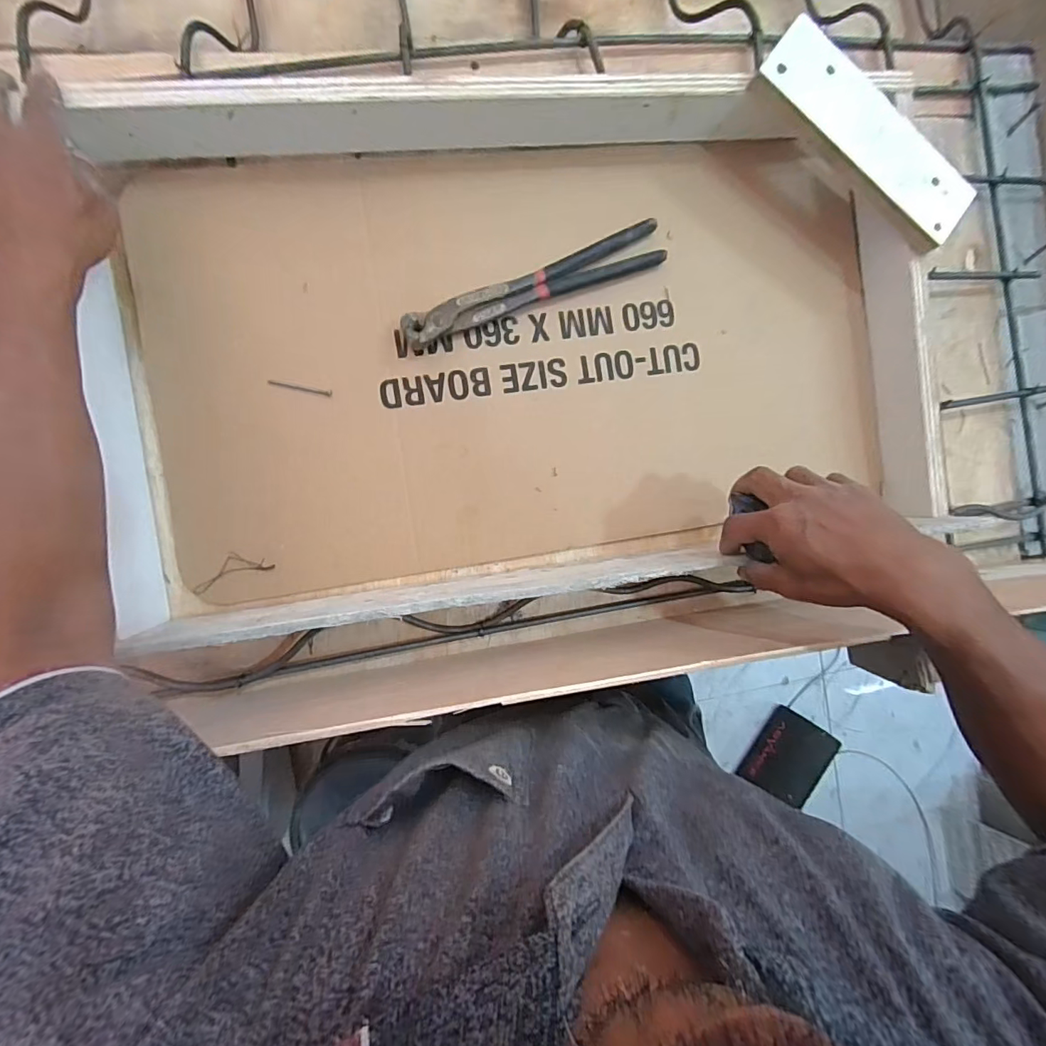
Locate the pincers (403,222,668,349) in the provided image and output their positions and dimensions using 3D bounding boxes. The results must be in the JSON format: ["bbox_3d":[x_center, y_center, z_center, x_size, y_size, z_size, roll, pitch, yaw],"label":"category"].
[{"bbox_3d":[0.012,-0.212,0.443,0.245,0.020,0.037,-24,94,-6],"label":"pincers"}]

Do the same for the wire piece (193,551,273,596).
[{"bbox_3d":[-0.246,0.038,0.417,0.065,0.011,0.025,-20,93,-6],"label":"wire piece"}]

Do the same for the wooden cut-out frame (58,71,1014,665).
[{"bbox_3d":[0.023,-0.151,0.403,0.717,0.096,0.411,-7,92,-7],"label":"wooden cut-out frame"}]

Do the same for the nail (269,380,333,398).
[{"bbox_3d":[-0.192,-0.117,0.429,0.051,0.004,0.006,10,90,-7],"label":"nail"}]

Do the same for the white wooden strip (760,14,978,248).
[{"bbox_3d":[0.291,-0.324,0.418,0.207,0.024,0.053,38,87,-6],"label":"white wooden strip"}]

